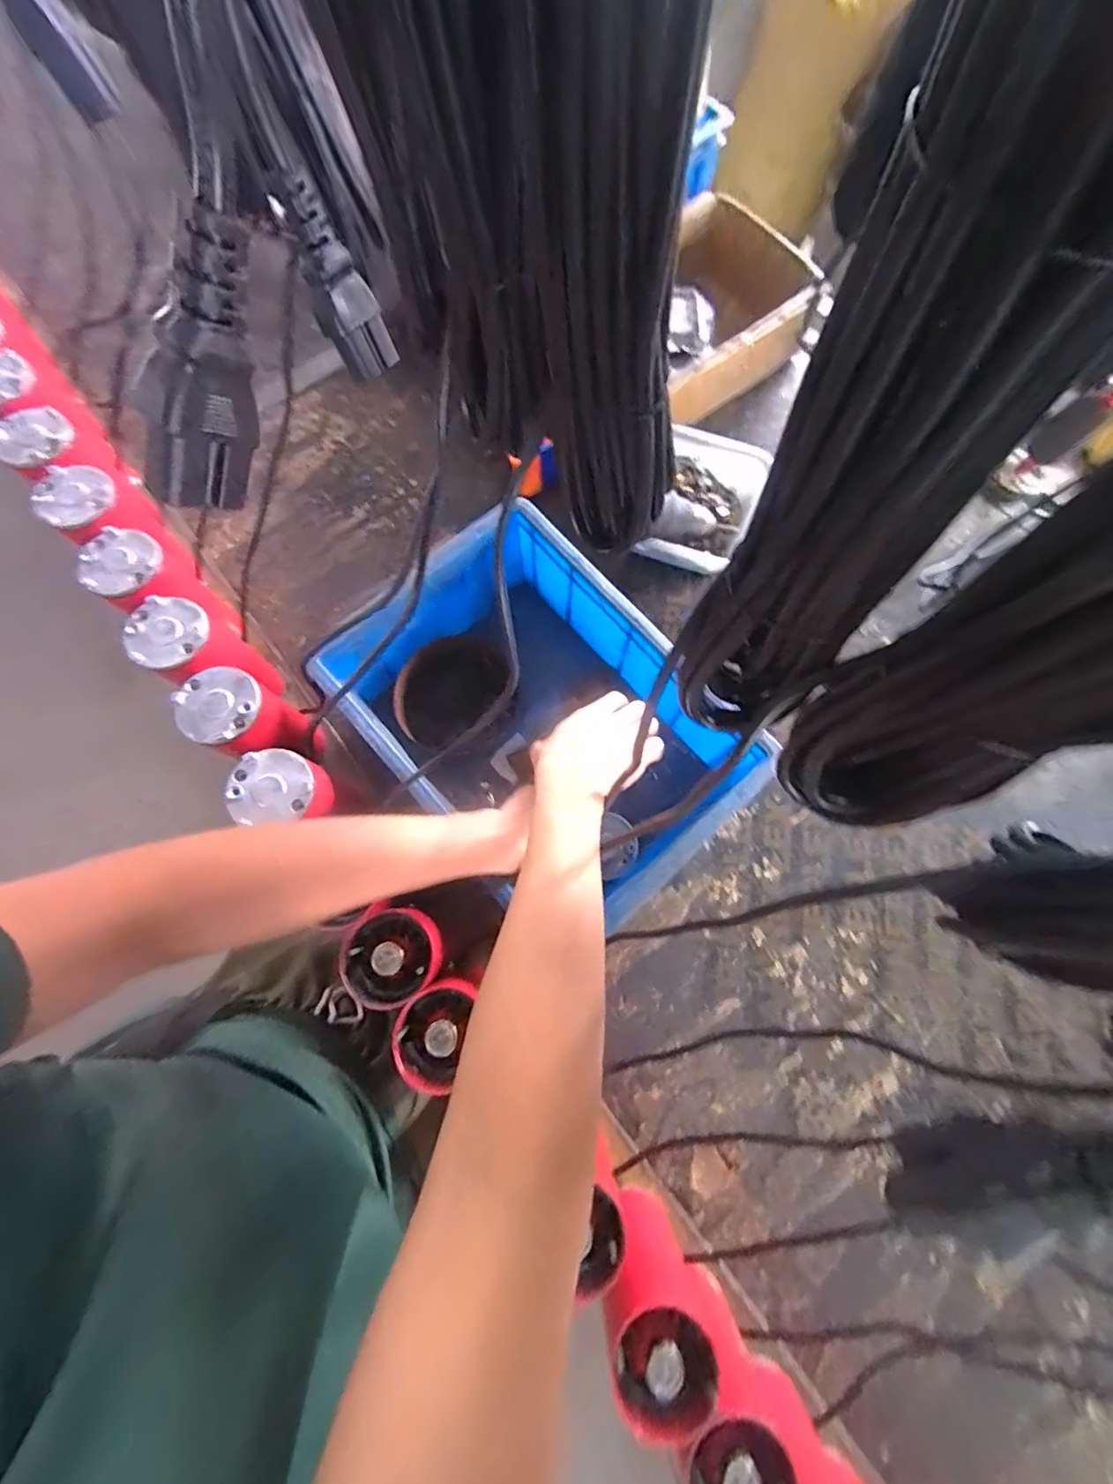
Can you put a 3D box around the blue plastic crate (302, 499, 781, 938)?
[{"bbox_3d":[-0.017,-0.017,0.569,0.289,0.156,0.396,-42,79,-10],"label":"blue plastic crate"}]

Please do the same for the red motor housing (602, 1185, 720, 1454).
[{"bbox_3d":[0.078,0.464,0.435,0.071,0.174,0.071,0,75,0],"label":"red motor housing"}]

